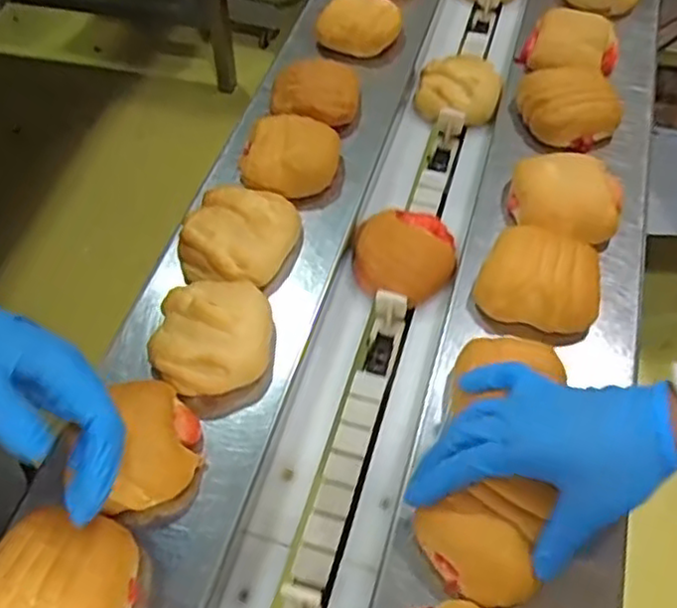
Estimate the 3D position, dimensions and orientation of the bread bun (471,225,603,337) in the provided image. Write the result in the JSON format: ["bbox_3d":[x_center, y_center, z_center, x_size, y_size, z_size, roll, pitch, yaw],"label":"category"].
[{"bbox_3d":[0.163,-0.025,0.566,0.096,0.045,0.087,9,56,5],"label":"bread bun"}]

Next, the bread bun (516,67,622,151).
[{"bbox_3d":[0.231,-0.196,0.694,0.100,0.038,0.099,9,56,5],"label":"bread bun"}]

